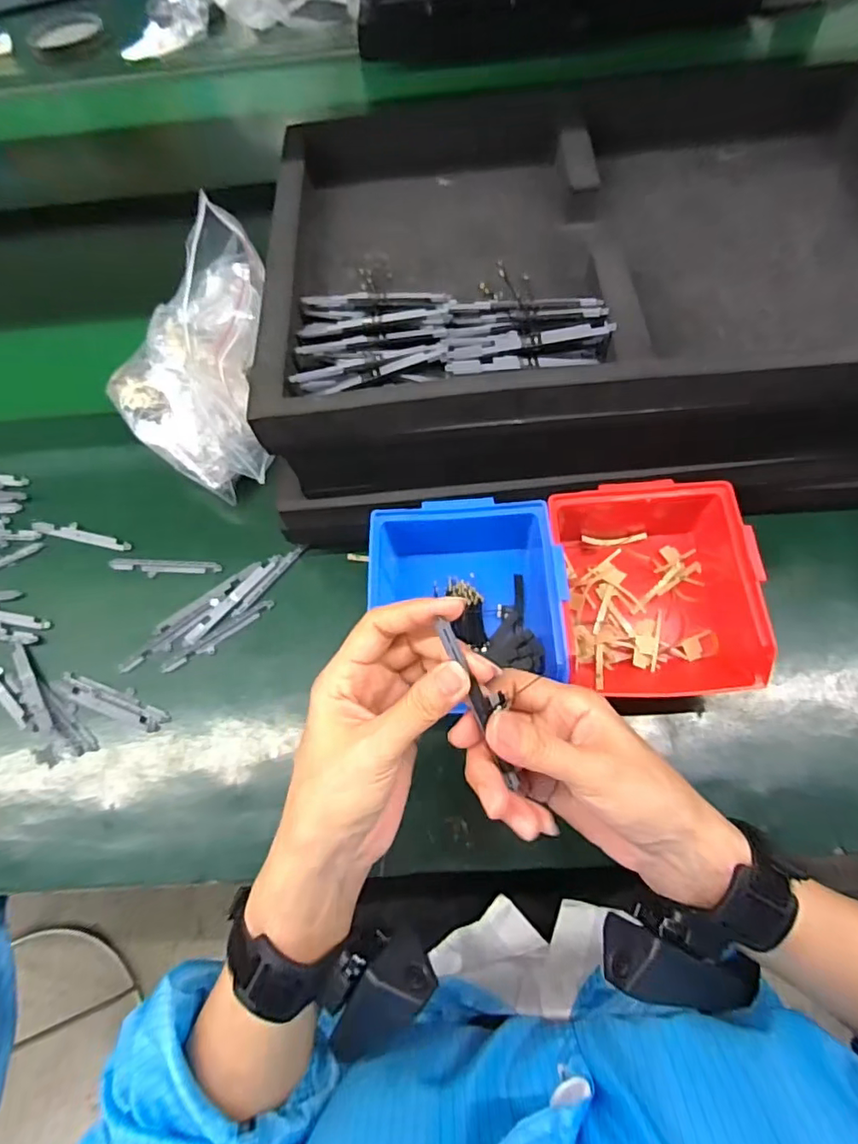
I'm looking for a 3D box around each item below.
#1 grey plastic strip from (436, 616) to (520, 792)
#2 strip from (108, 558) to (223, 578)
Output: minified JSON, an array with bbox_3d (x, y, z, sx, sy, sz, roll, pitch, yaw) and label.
[{"bbox_3d":[0.024,0.063,0.254,0.007,0.006,0.084,-24,100,-6],"label":"grey plastic strip"},{"bbox_3d":[-0.215,-0.004,0.450,0.090,0.009,0.015,-1,65,4],"label":"strip"}]

